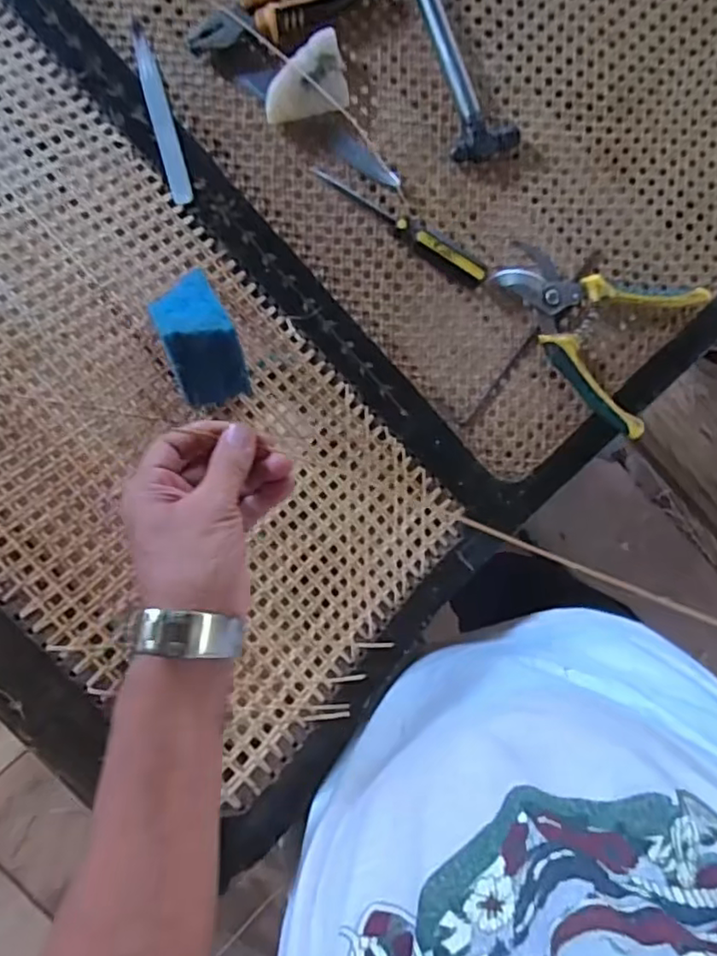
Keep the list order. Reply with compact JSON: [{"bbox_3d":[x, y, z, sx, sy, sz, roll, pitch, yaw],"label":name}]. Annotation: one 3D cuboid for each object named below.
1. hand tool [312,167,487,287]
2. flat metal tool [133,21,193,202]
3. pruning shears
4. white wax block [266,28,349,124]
[{"bbox_3d":[0.037,-0.215,0.514,0.166,0.022,0.021,32,91,-4],"label":"hand tool"},{"bbox_3d":[-0.165,-0.303,0.512,0.017,0.005,0.145,-15,93,-2],"label":"flat metal tool"},{"bbox_3d":[0.195,-0.135,0.528,0.167,0.021,0.133,27,91,-4],"label":"pruning shears"},{"bbox_3d":[-0.045,-0.330,0.506,0.068,0.024,0.058,-12,93,-2],"label":"white wax block"}]

